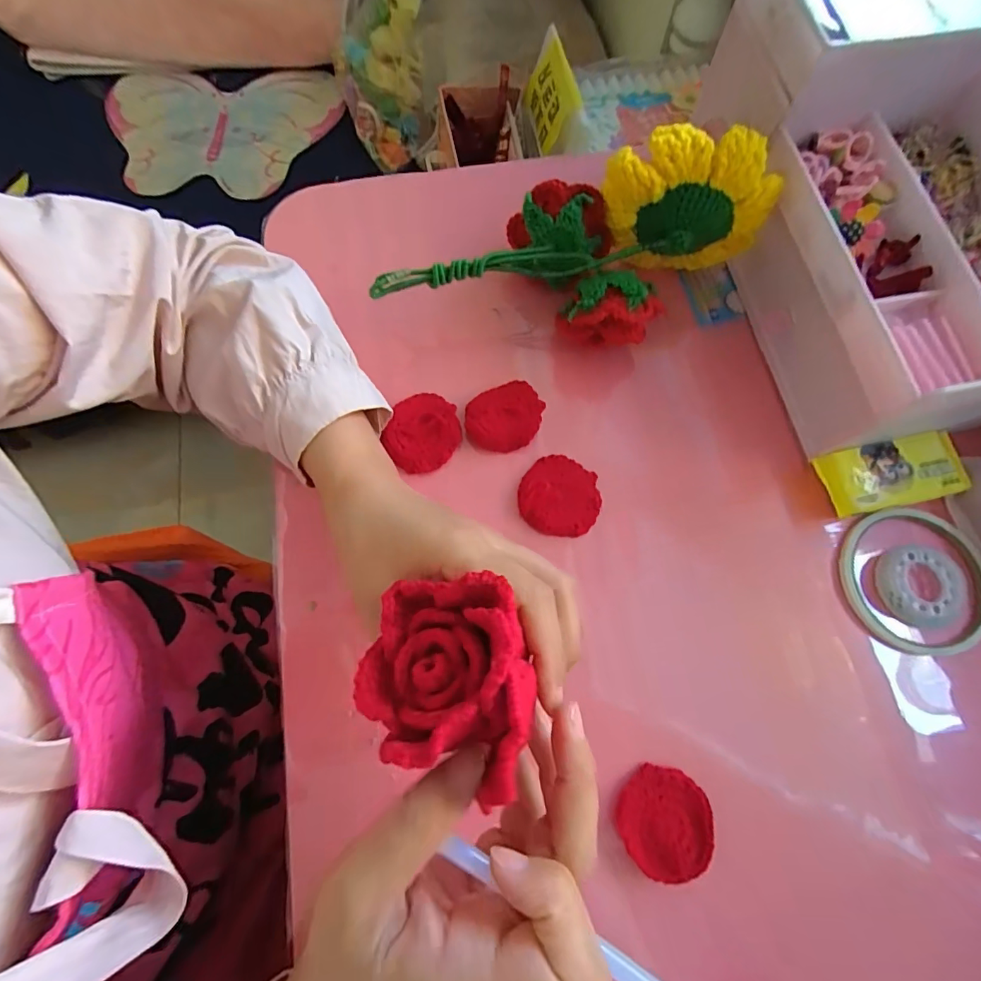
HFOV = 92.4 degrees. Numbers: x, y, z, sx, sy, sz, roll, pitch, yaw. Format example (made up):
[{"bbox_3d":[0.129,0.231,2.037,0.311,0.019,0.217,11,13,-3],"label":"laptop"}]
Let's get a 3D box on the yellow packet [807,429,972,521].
[{"bbox_3d":[0.256,-0.010,0.300,0.085,0.019,0.040,-12,73,-4],"label":"yellow packet"}]

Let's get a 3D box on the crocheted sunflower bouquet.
[{"bbox_3d":[0.055,-0.145,0.312,0.251,0.097,0.112,-14,73,9],"label":"crocheted sunflower bouquet"}]

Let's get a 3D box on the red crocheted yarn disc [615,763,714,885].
[{"bbox_3d":[0.091,0.176,0.249,0.048,0.008,0.049,0,73,-1],"label":"red crocheted yarn disc"}]

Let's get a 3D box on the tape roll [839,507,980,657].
[{"bbox_3d":[0.264,0.055,0.292,0.088,0.013,0.088,0,73,-1],"label":"tape roll"}]

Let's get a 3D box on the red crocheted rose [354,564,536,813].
[{"bbox_3d":[-0.012,0.068,0.181,0.074,0.044,0.065,1,67,41],"label":"red crocheted rose"}]

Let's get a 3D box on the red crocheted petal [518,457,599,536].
[{"bbox_3d":[0.045,0.003,0.301,0.051,0.011,0.051,0,73,-1],"label":"red crocheted petal"}]

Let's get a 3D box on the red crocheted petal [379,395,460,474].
[{"bbox_3d":[-0.045,-0.040,0.315,0.047,0.010,0.055,11,73,3],"label":"red crocheted petal"}]

